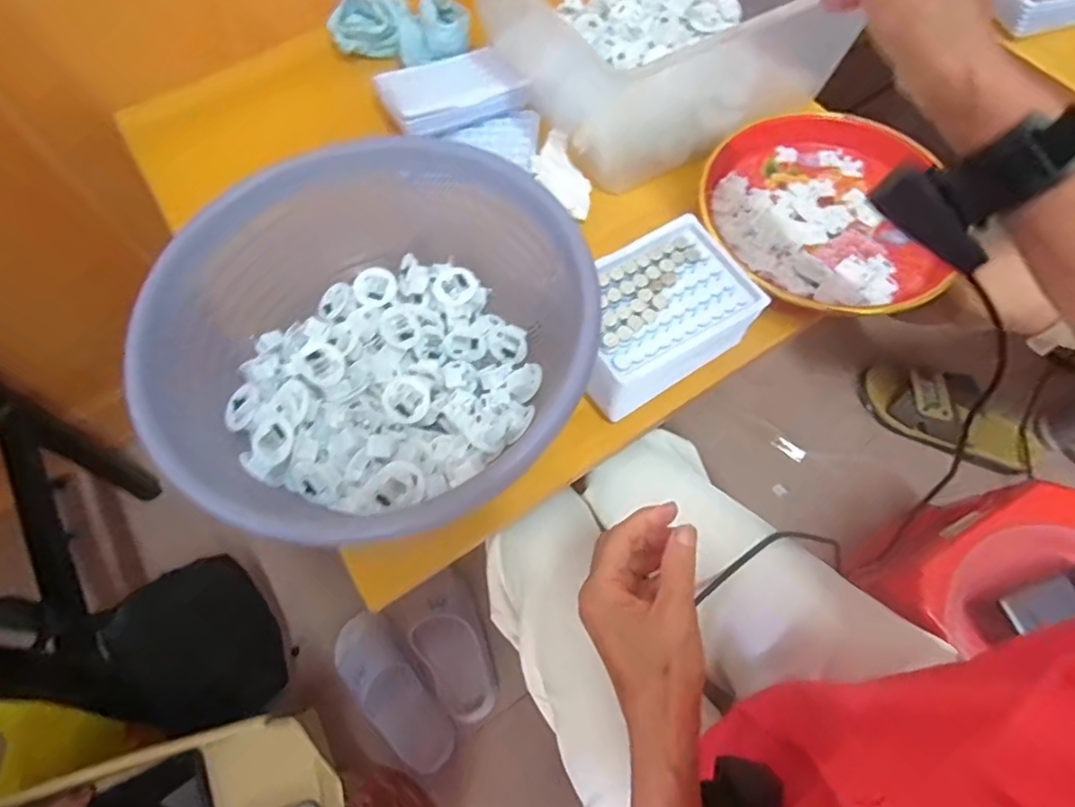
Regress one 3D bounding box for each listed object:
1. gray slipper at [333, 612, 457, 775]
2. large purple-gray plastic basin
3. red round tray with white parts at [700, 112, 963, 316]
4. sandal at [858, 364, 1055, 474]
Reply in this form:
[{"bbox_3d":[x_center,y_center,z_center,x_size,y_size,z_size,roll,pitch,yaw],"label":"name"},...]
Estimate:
[{"bbox_3d":[-0.194,0.388,0.819,0.079,0.056,0.213,-35,69,-14],"label":"gray slipper"},{"bbox_3d":[-0.111,-0.041,0.429,0.281,0.103,0.276,-1,65,1],"label":"large purple-gray plastic basin"},{"bbox_3d":[0.250,-0.170,0.540,0.202,0.027,0.215,-1,65,1],"label":"red round tray with white parts"},{"bbox_3d":[0.657,0.023,0.956,0.278,0.074,0.102,26,68,13],"label":"sandal"}]

